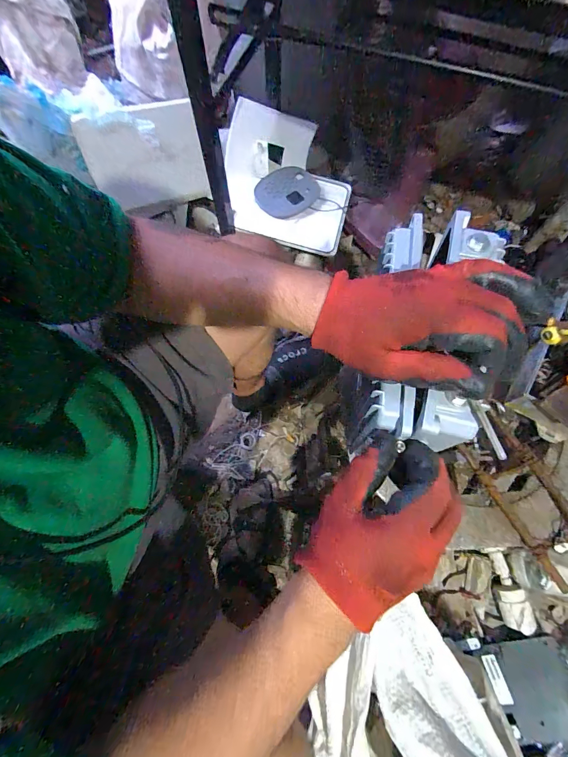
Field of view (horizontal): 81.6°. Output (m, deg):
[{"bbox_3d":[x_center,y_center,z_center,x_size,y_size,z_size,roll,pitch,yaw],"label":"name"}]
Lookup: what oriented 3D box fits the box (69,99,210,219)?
[{"bbox_3d":[-0.339,-0.544,0.822,0.269,0.214,0.072,-10,32,2],"label":"box"}]

